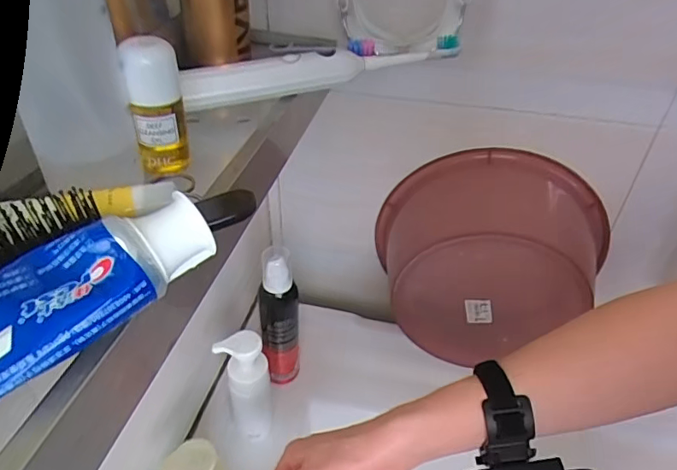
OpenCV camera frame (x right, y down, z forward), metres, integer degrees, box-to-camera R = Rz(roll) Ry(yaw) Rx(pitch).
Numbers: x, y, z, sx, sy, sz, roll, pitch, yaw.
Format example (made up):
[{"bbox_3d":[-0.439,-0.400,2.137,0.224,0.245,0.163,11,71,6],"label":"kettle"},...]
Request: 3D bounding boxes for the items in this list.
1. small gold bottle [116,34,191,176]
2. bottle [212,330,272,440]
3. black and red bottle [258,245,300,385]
[{"bbox_3d":[-0.103,-0.072,0.275,0.028,0.083,0.028,-10,40,-15],"label":"small gold bottle"},{"bbox_3d":[-0.111,0.185,0.583,0.054,0.175,0.046,-6,40,-10],"label":"bottle"},{"bbox_3d":[-0.075,0.109,0.630,0.048,0.226,0.049,5,39,3],"label":"black and red bottle"}]

